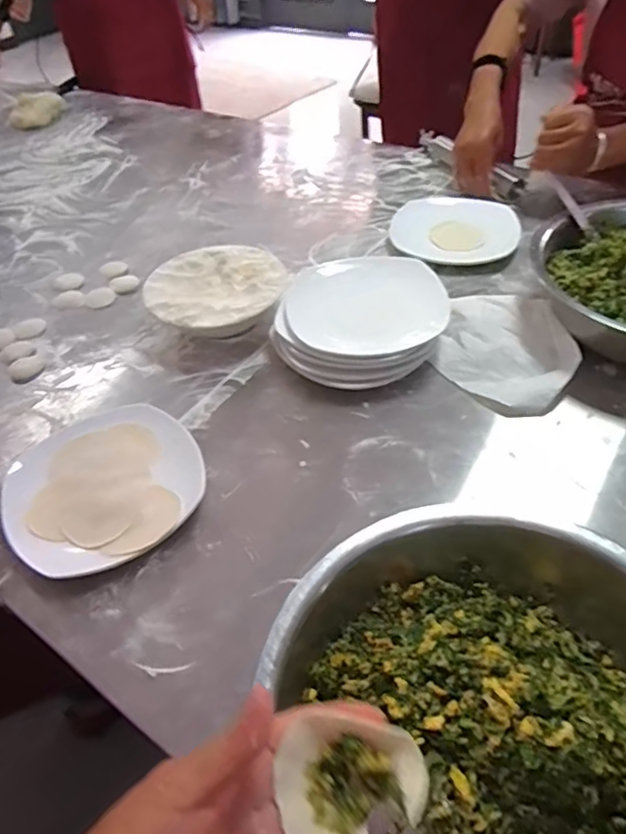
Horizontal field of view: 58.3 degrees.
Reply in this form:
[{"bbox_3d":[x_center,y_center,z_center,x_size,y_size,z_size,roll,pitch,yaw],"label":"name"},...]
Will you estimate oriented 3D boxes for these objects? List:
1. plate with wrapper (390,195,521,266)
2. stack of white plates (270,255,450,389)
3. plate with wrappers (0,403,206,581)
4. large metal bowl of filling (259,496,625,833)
[{"bbox_3d":[0.210,-0.280,0.838,0.178,0.023,0.171,-3,47,3],"label":"plate with wrapper"},{"bbox_3d":[0.050,-0.108,0.647,0.183,0.083,0.152,-20,48,-12],"label":"stack of white plates"},{"bbox_3d":[-0.205,0.063,0.548,0.176,0.024,0.198,-32,51,-22],"label":"plate with wrappers"},{"bbox_3d":[0.140,0.186,0.355,0.308,0.092,0.287,-3,47,3],"label":"large metal bowl of filling"}]

